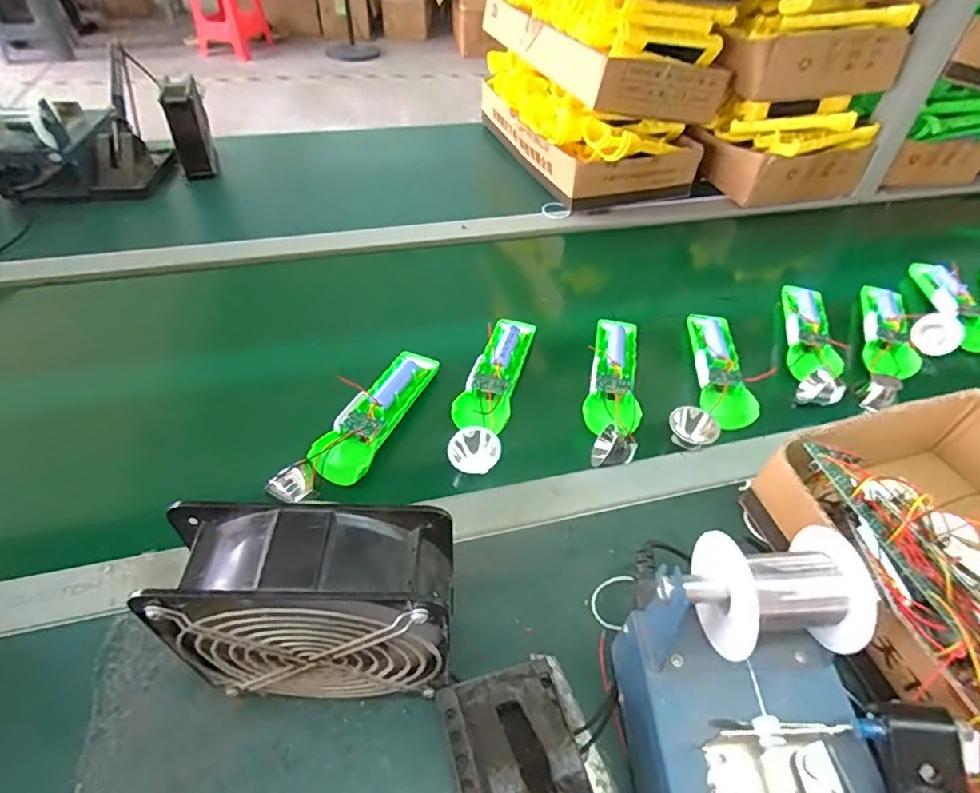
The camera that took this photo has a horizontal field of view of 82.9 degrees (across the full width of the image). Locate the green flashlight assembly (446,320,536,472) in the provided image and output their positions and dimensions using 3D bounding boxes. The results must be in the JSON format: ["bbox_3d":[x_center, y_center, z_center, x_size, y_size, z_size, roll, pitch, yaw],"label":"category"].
[{"bbox_3d":[0.002,-0.015,0.535,0.050,0.028,0.202,11,47,7],"label":"green flashlight assembly"}]

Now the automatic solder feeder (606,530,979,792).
[{"bbox_3d":[0.155,0.195,0.288,0.141,0.127,0.201,-1,47,-3],"label":"automatic solder feeder"}]

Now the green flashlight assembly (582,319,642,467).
[{"bbox_3d":[0.122,-0.017,0.547,0.049,0.030,0.197,9,47,6],"label":"green flashlight assembly"}]

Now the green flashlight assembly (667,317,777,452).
[{"bbox_3d":[0.234,-0.024,0.559,0.077,0.042,0.194,17,48,13],"label":"green flashlight assembly"}]

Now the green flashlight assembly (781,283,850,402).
[{"bbox_3d":[0.353,-0.061,0.610,0.057,0.031,0.185,13,47,9],"label":"green flashlight assembly"}]

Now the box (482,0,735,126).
[{"bbox_3d":[0.152,-0.556,0.838,0.192,0.134,0.398,-17,50,-18],"label":"box"}]

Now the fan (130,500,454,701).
[{"bbox_3d":[-0.096,0.122,0.315,0.147,0.136,0.058,1,47,-1],"label":"fan"}]

